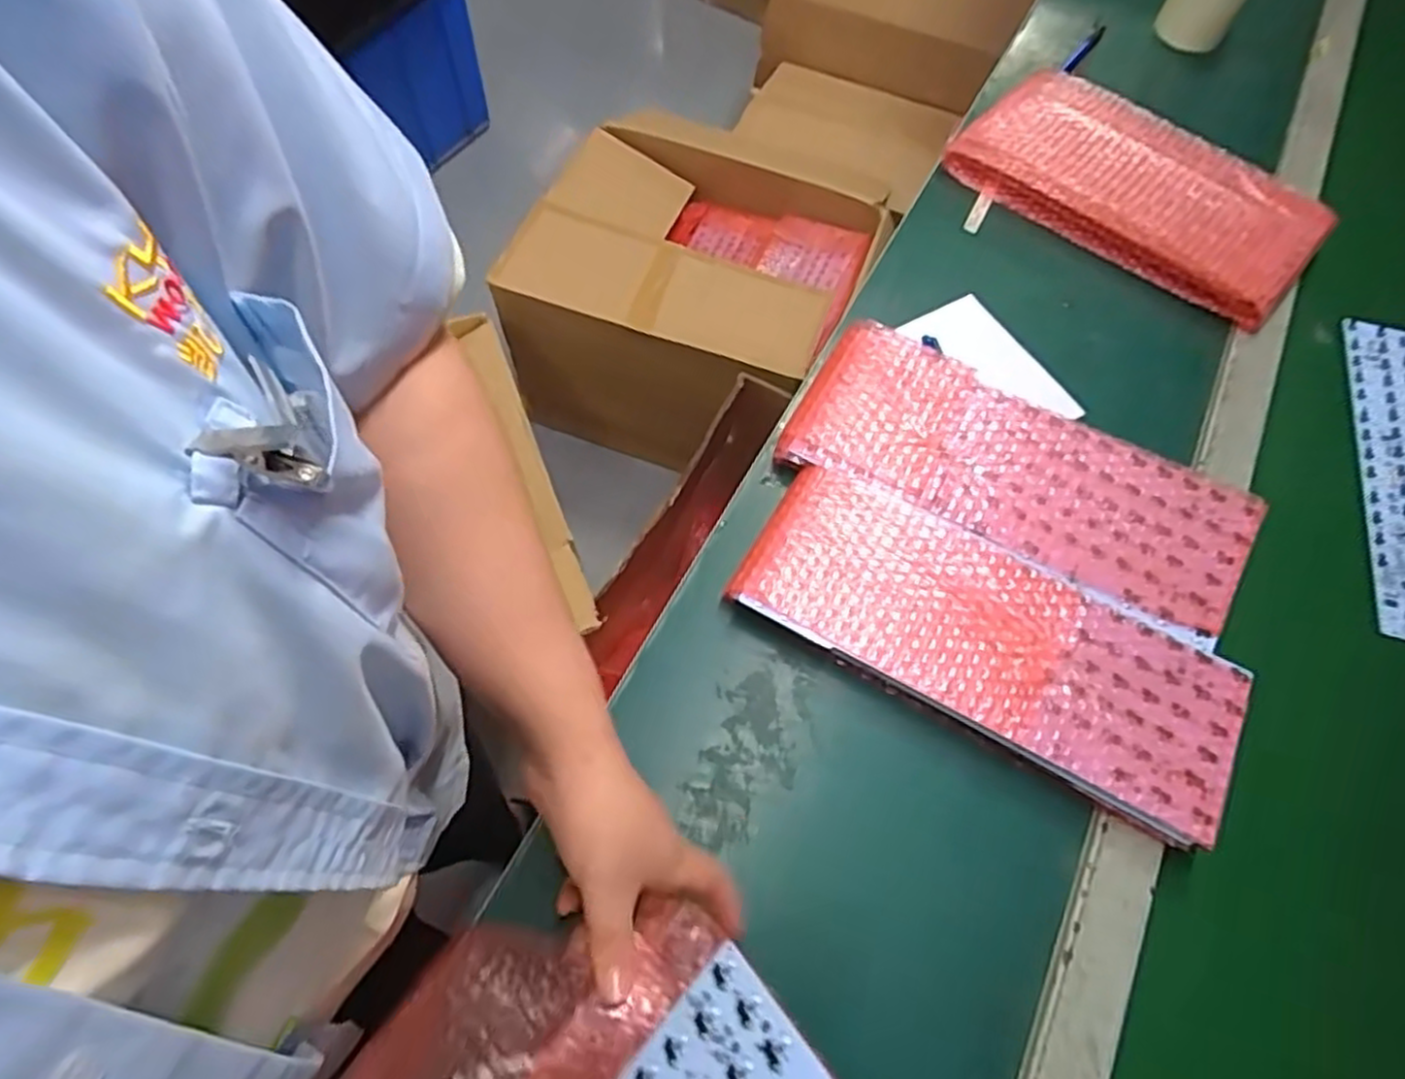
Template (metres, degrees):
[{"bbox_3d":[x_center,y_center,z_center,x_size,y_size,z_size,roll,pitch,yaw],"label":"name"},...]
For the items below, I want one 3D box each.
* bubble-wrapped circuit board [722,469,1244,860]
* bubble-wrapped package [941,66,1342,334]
[{"bbox_3d":[0.185,0.066,0.503,0.318,0.036,0.122,28,66,11],"label":"bubble-wrapped circuit board"},{"bbox_3d":[0.411,-0.334,0.713,0.319,0.036,0.168,39,68,16],"label":"bubble-wrapped package"}]

